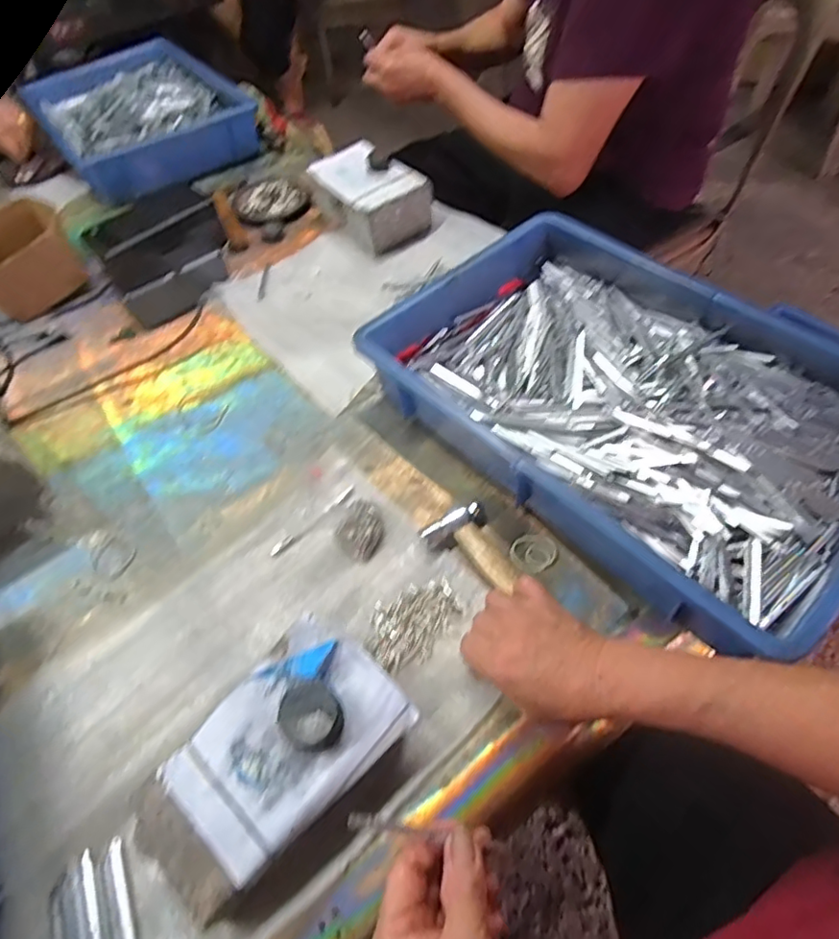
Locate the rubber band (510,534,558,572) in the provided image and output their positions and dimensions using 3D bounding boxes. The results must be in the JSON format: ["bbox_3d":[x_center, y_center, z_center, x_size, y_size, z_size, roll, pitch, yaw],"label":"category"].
[{"bbox_3d":[0.096,0.070,0.480,0.038,0.005,0.032,-11,53,-3],"label":"rubber band"}]

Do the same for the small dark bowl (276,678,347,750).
[{"bbox_3d":[-0.070,0.154,0.357,0.043,0.017,0.035,36,64,27],"label":"small dark bowl"}]

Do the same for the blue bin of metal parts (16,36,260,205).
[{"bbox_3d":[-0.463,-0.578,0.926,0.268,0.068,0.385,-34,58,-19],"label":"blue bin of metal parts"}]

